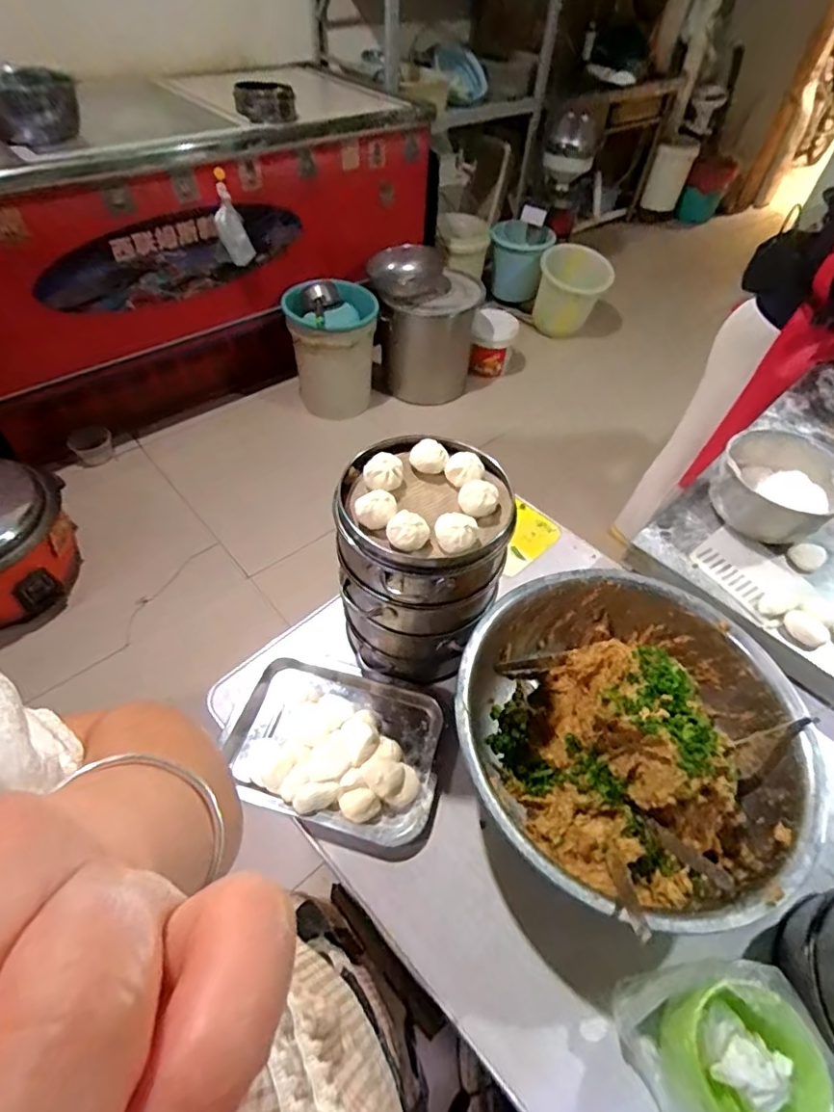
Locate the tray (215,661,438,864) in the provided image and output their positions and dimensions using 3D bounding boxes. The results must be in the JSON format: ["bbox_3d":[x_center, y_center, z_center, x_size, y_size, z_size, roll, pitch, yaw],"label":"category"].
[{"bbox_3d":[-0.099,0.223,0.649,0.259,0.039,0.194,14,52,8],"label":"tray"}]

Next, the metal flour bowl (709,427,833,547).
[{"bbox_3d":[0.549,-0.103,0.829,0.173,0.092,0.147,37,58,23],"label":"metal flour bowl"}]

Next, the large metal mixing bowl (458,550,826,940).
[{"bbox_3d":[0.232,0.203,0.620,0.354,0.114,0.369,2,51,-2],"label":"large metal mixing bowl"}]

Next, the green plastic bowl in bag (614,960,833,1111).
[{"bbox_3d":[0.272,0.435,0.469,0.156,0.098,0.133,-7,52,-10],"label":"green plastic bowl in bag"}]

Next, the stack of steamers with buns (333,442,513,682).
[{"bbox_3d":[0.003,0.012,0.663,0.189,0.255,0.194,3,51,-1],"label":"stack of steamers with buns"}]

